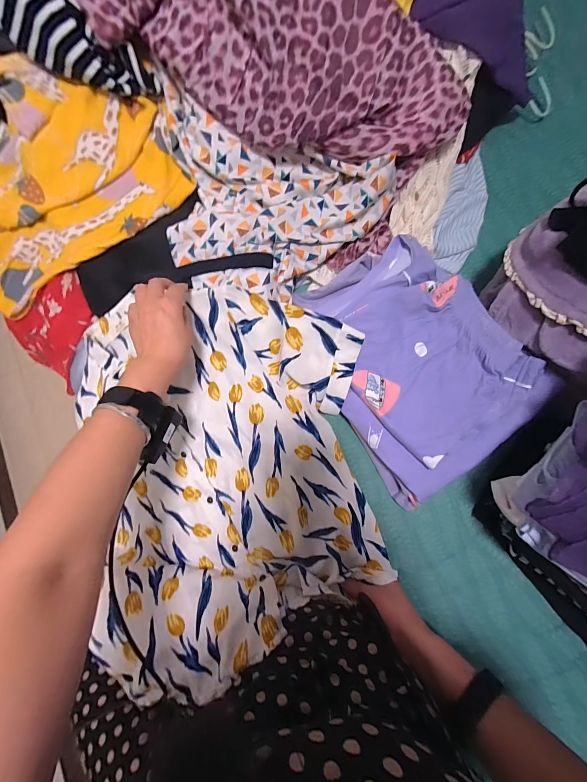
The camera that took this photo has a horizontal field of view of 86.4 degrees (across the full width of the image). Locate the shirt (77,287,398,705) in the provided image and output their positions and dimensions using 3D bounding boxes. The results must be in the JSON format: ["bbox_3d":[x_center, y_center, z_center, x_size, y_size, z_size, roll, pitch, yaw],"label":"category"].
[{"bbox_3d":[-0.104,0.106,0.457,0.419,0.106,0.494,-12,78,-1],"label":"shirt"}]

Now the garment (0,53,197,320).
[{"bbox_3d":[-0.393,-0.332,0.511,0.400,0.153,0.270,-27,81,-5],"label":"garment"}]

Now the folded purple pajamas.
[{"bbox_3d":[0.161,-0.052,0.460,0.252,0.096,0.344,-37,82,-6],"label":"folded purple pajamas"}]

